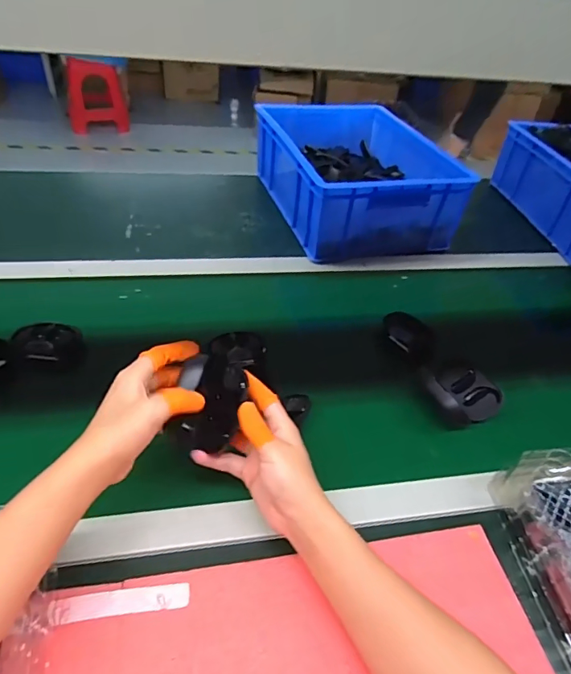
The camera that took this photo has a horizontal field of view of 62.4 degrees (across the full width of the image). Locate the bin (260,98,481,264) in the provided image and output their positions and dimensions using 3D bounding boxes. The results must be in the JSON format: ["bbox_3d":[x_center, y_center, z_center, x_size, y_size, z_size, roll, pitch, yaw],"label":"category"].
[{"bbox_3d":[0.134,-0.325,0.944,0.305,0.137,0.381,-8,43,-18],"label":"bin"}]

